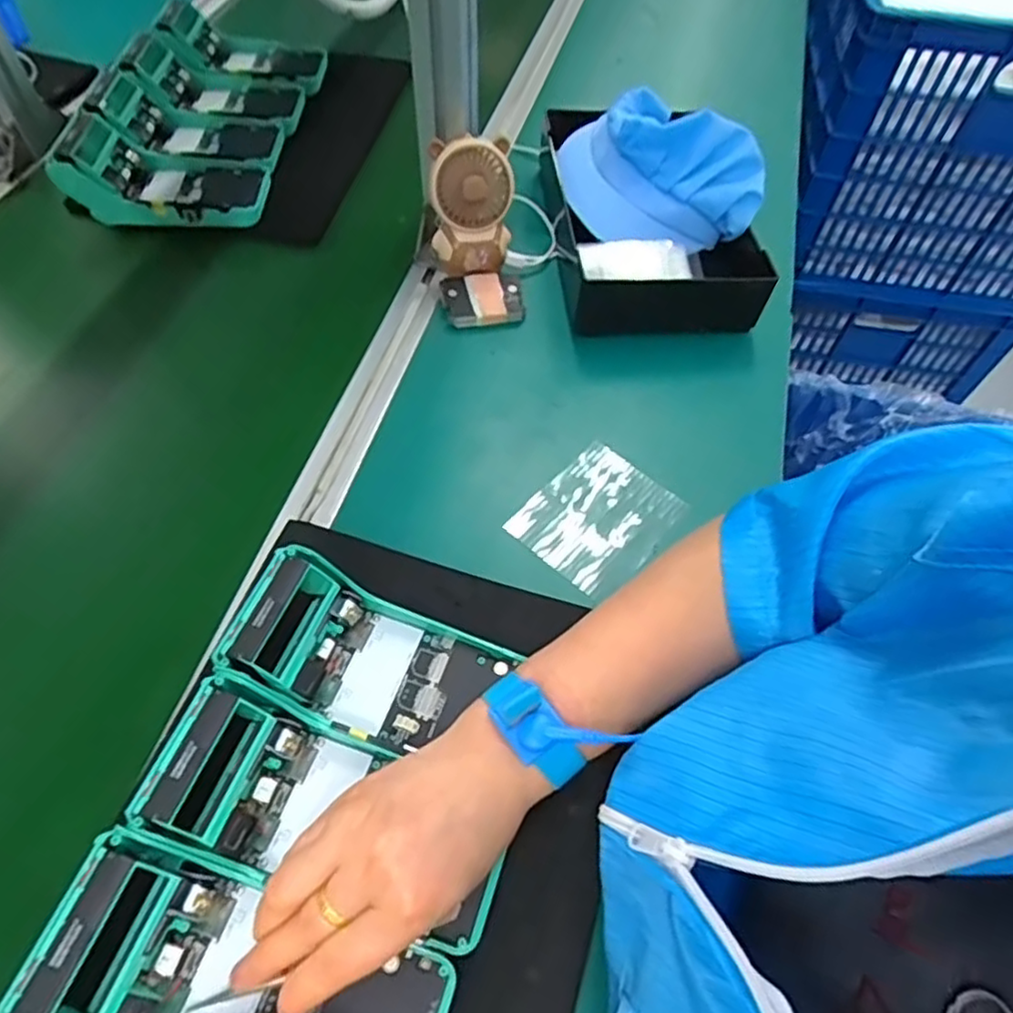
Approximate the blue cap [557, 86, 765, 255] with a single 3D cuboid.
[{"bbox_3d":[0.136,-0.299,0.615,0.181,0.084,0.103,13,59,10],"label":"blue cap"}]

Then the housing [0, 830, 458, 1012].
[{"bbox_3d":[-0.113,0.211,0.306,0.171,0.048,0.072,24,60,-4],"label":"housing"}]

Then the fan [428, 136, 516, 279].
[{"bbox_3d":[-0.027,-0.244,0.574,0.065,0.102,0.056,0,57,2],"label":"fan"}]

